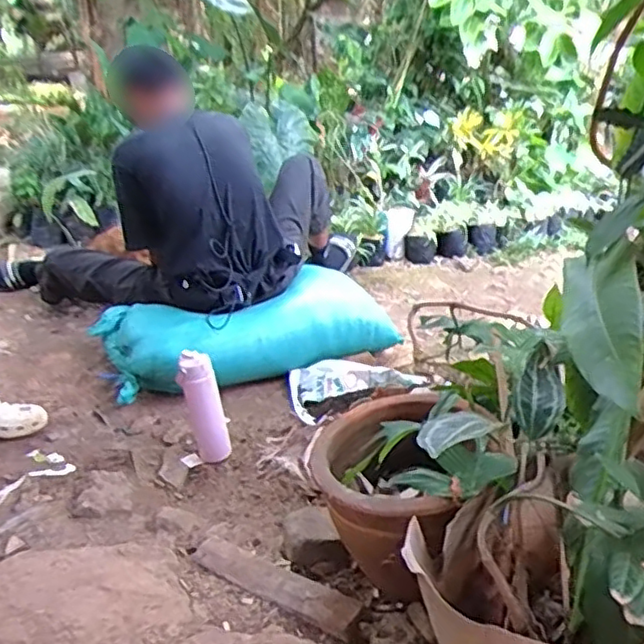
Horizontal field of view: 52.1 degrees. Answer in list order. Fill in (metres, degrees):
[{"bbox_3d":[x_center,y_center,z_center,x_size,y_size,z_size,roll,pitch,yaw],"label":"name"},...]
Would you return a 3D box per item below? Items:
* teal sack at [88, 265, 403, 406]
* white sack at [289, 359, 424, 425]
[{"bbox_3d":[-0.214,0.032,1.885,0.786,0.214,0.342,-9,25,-20],"label":"teal sack"},{"bbox_3d":[0.072,0.159,1.718,0.309,0.076,0.218,-6,24,-13],"label":"white sack"}]

